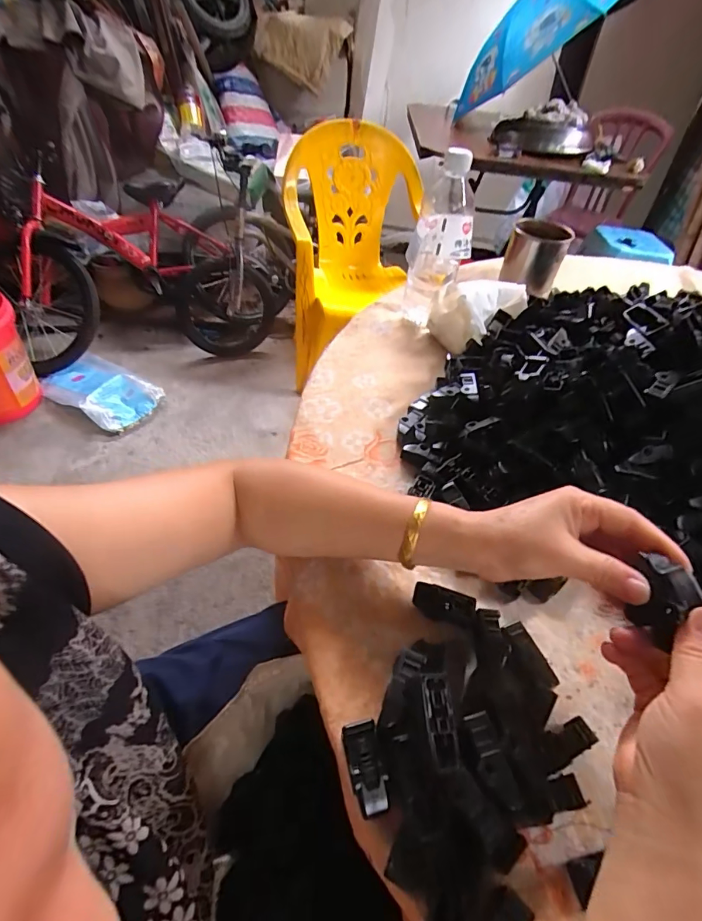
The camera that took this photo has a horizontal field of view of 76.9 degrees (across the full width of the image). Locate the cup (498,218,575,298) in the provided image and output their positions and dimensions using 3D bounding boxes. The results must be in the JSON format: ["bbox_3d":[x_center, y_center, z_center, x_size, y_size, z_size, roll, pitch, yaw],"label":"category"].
[{"bbox_3d":[0.310,-0.346,0.749,0.090,0.106,0.090,18,49,12],"label":"cup"}]

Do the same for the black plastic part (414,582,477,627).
[{"bbox_3d":[0.074,0.114,0.352,0.047,0.015,0.025,16,82,11],"label":"black plastic part"}]

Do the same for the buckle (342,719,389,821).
[{"bbox_3d":[0.010,0.192,0.275,0.021,0.011,0.051,-9,66,-13],"label":"buckle"}]

